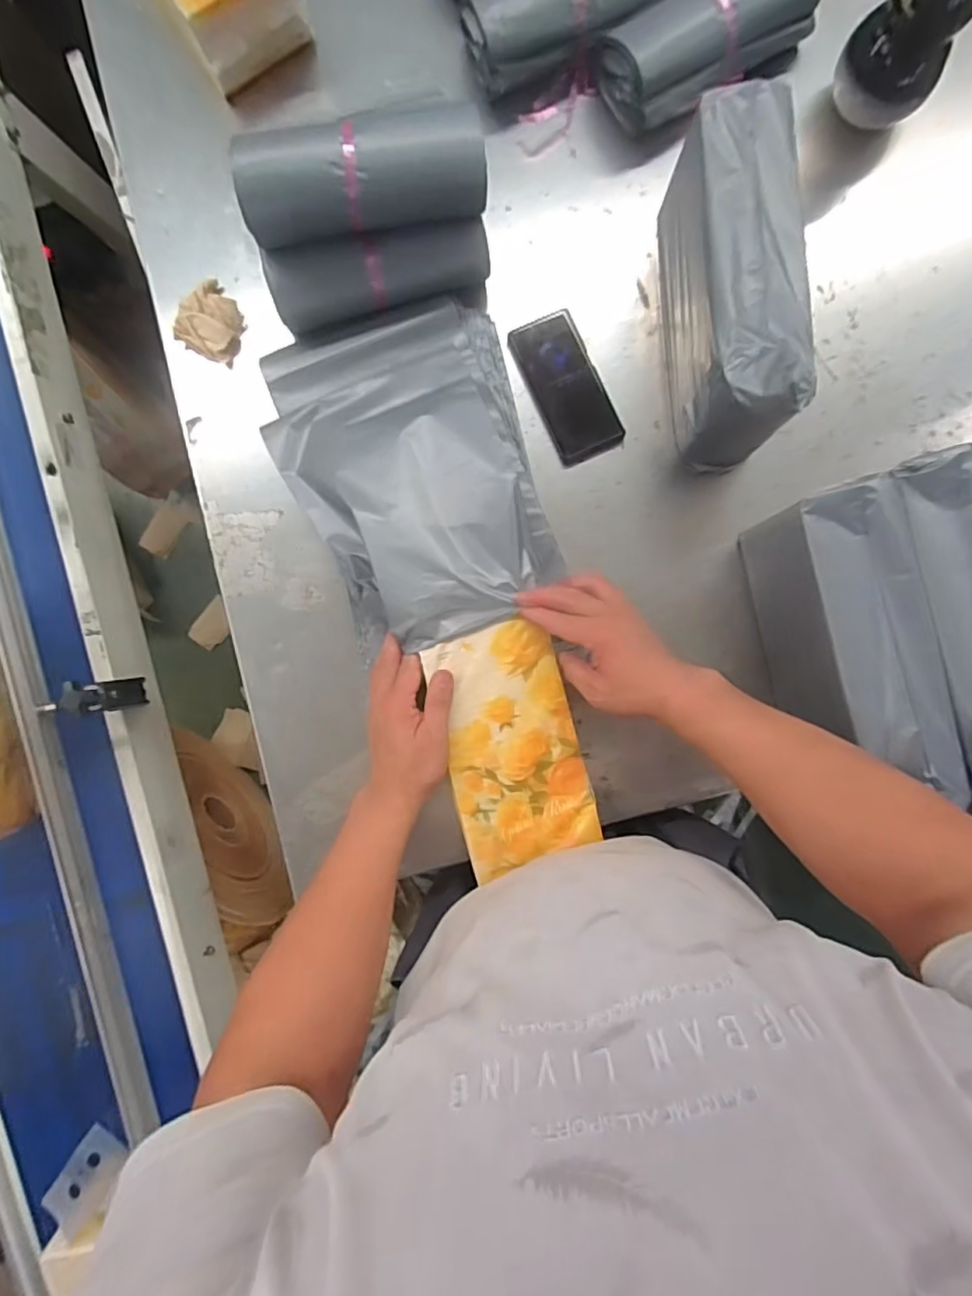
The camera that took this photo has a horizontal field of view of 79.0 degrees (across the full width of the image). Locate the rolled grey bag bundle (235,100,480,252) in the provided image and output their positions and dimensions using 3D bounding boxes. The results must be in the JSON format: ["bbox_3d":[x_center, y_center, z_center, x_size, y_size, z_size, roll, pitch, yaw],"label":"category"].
[{"bbox_3d":[-0.124,-0.462,0.579,0.248,0.068,0.074,-5,88,0],"label":"rolled grey bag bundle"}]

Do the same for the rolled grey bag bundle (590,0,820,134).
[{"bbox_3d":[0.252,-0.687,0.664,0.248,0.075,0.116,-26,88,-1],"label":"rolled grey bag bundle"}]

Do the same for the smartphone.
[{"bbox_3d":[0.091,-0.293,0.665,0.077,0.016,0.162,-24,91,8],"label":"smartphone"}]

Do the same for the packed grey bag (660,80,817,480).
[{"bbox_3d":[0.250,-0.361,0.597,0.090,0.150,0.310,-3,88,0],"label":"packed grey bag"}]

